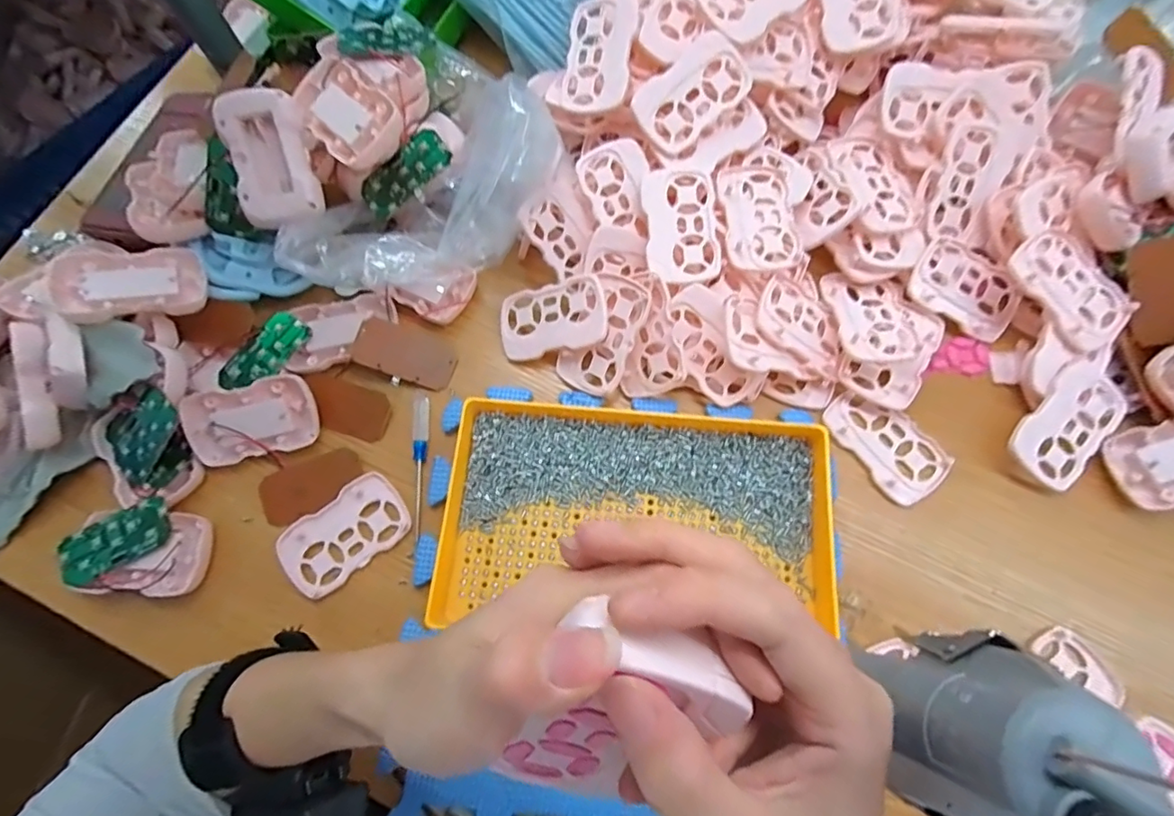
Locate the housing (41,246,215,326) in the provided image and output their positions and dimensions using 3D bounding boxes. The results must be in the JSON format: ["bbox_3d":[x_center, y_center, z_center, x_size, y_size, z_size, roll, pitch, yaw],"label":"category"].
[{"bbox_3d":[-0.329,-0.091,0.390,0.089,0.016,0.054,-15,73,-34],"label":"housing"}]

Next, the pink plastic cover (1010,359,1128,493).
[{"bbox_3d":[0.340,0.010,0.380,0.053,0.006,0.089,42,86,-3],"label":"pink plastic cover"}]

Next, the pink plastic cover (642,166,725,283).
[{"bbox_3d":[0.070,-0.137,0.402,0.053,0.017,0.086,-6,72,0],"label":"pink plastic cover"}]

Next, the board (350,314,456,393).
[{"bbox_3d":[-0.140,-0.041,0.421,0.074,0.006,0.043,21,69,-13],"label":"board"}]

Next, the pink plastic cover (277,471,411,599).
[{"bbox_3d":[-0.173,0.089,0.384,0.087,0.009,0.053,-37,75,-10],"label":"pink plastic cover"}]

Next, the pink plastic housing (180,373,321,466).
[{"bbox_3d":[-0.244,0.009,0.397,0.087,0.015,0.053,-14,102,-6],"label":"pink plastic housing"}]

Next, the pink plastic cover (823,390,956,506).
[{"bbox_3d":[0.219,0.025,0.397,0.053,0.005,0.087,-36,75,-9],"label":"pink plastic cover"}]

